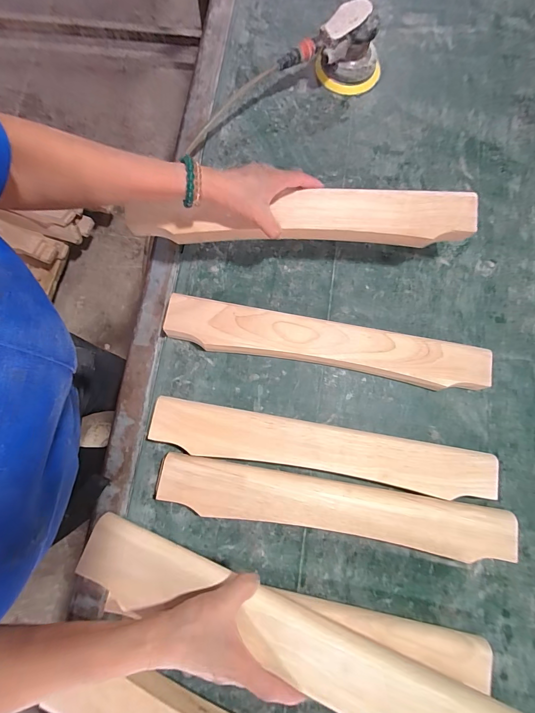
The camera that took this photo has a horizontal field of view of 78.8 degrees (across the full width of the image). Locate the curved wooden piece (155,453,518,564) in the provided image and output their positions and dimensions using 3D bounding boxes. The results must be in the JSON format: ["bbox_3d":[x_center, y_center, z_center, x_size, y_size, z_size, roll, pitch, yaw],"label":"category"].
[{"bbox_3d":[0.094,0.209,0.456,0.482,0.033,0.069,10,78,1],"label":"curved wooden piece"}]

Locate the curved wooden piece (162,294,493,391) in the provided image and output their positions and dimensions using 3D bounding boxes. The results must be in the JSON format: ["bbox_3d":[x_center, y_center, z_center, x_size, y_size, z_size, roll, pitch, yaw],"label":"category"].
[{"bbox_3d":[0.108,-0.014,0.496,0.449,0.036,0.074,10,78,1],"label":"curved wooden piece"}]

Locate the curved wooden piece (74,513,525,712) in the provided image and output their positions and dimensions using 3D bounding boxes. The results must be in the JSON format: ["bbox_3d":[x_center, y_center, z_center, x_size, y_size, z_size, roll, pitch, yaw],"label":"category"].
[{"bbox_3d":[0.029,0.290,0.324,0.476,0.018,0.070,21,78,8],"label":"curved wooden piece"}]

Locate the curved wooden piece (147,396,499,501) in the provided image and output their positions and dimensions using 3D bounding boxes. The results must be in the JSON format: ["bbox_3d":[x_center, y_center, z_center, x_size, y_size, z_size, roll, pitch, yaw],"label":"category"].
[{"bbox_3d":[0.077,0.134,0.468,0.479,0.034,0.068,10,78,1],"label":"curved wooden piece"}]

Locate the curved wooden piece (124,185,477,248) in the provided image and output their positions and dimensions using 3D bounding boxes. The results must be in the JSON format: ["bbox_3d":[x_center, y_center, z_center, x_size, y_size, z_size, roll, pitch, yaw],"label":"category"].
[{"bbox_3d":[0.052,-0.199,0.458,0.479,0.039,0.075,-2,78,-3],"label":"curved wooden piece"}]

